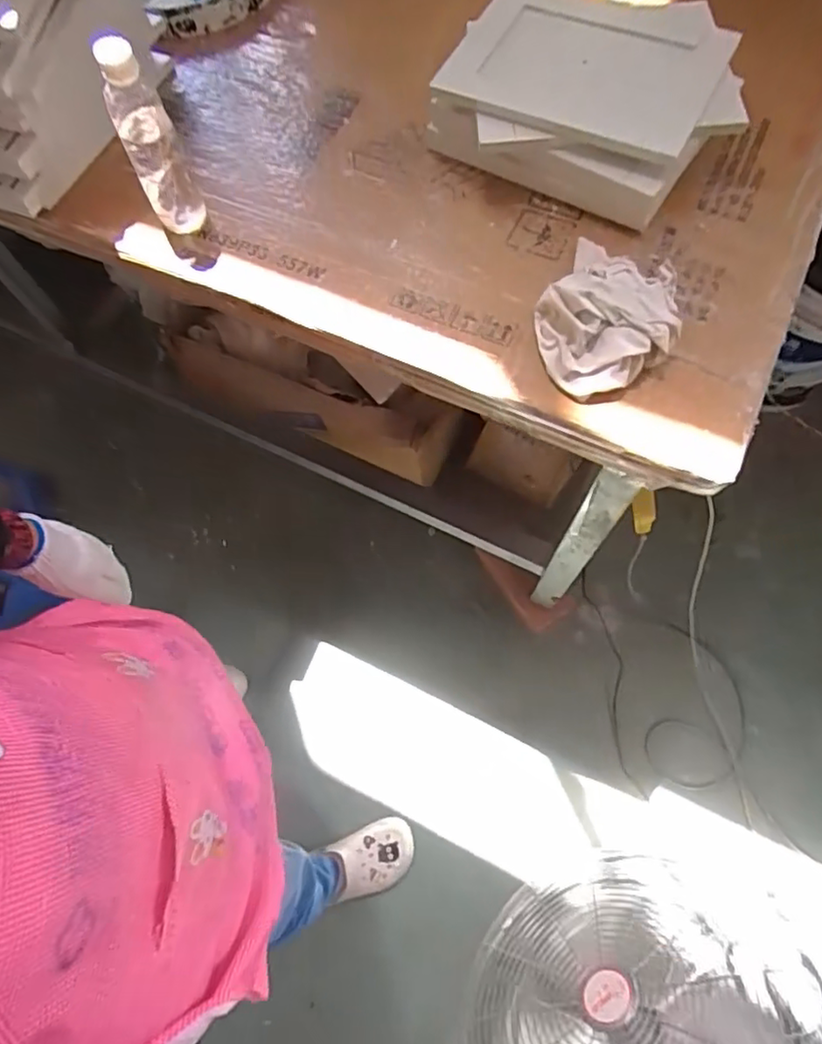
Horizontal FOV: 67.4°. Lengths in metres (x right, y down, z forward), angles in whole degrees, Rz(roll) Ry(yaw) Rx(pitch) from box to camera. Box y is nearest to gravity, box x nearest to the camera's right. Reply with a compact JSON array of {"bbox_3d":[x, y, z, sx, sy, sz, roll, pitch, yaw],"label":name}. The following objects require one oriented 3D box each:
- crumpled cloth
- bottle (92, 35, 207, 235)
[{"bbox_3d":[0.197,-0.207,0.618,0.139,0.053,0.165,33,74,14],"label":"crumpled cloth"},{"bbox_3d":[-0.255,-0.369,0.612,0.053,0.194,0.054,-23,70,-6],"label":"bottle"}]

